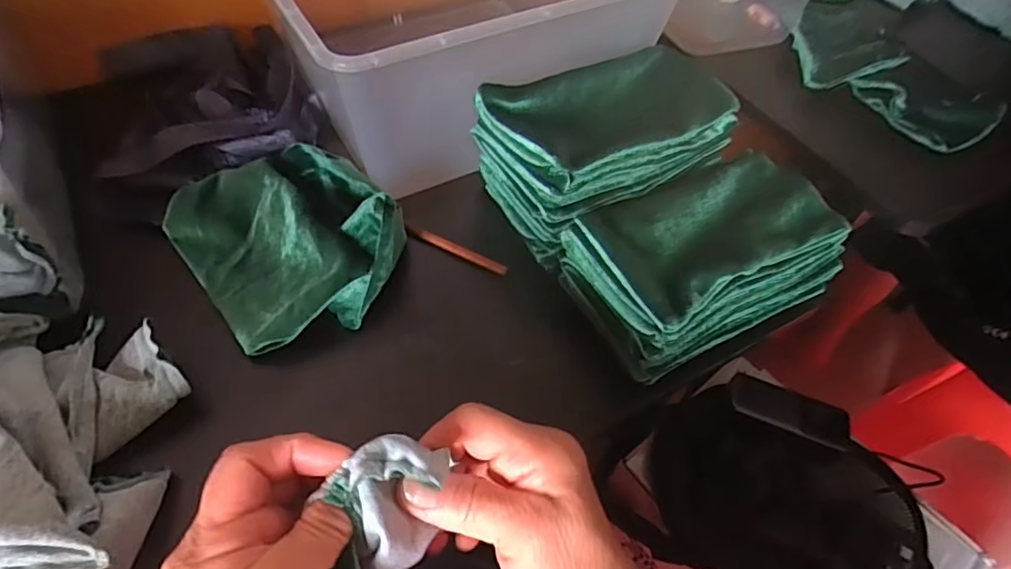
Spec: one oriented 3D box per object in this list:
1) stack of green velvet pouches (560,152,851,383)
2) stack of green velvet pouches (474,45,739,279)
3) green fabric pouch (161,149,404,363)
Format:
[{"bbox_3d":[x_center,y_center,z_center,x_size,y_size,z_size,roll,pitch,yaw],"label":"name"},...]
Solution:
[{"bbox_3d":[0.133,-0.021,0.388,0.171,0.056,0.107,-21,58,-18],"label":"stack of green velvet pouches"},{"bbox_3d":[0.075,-0.105,0.430,0.179,0.079,0.104,-24,59,-20],"label":"stack of green velvet pouches"},{"bbox_3d":[-0.148,-0.039,0.395,0.130,0.044,0.151,-32,62,-24],"label":"green fabric pouch"}]

